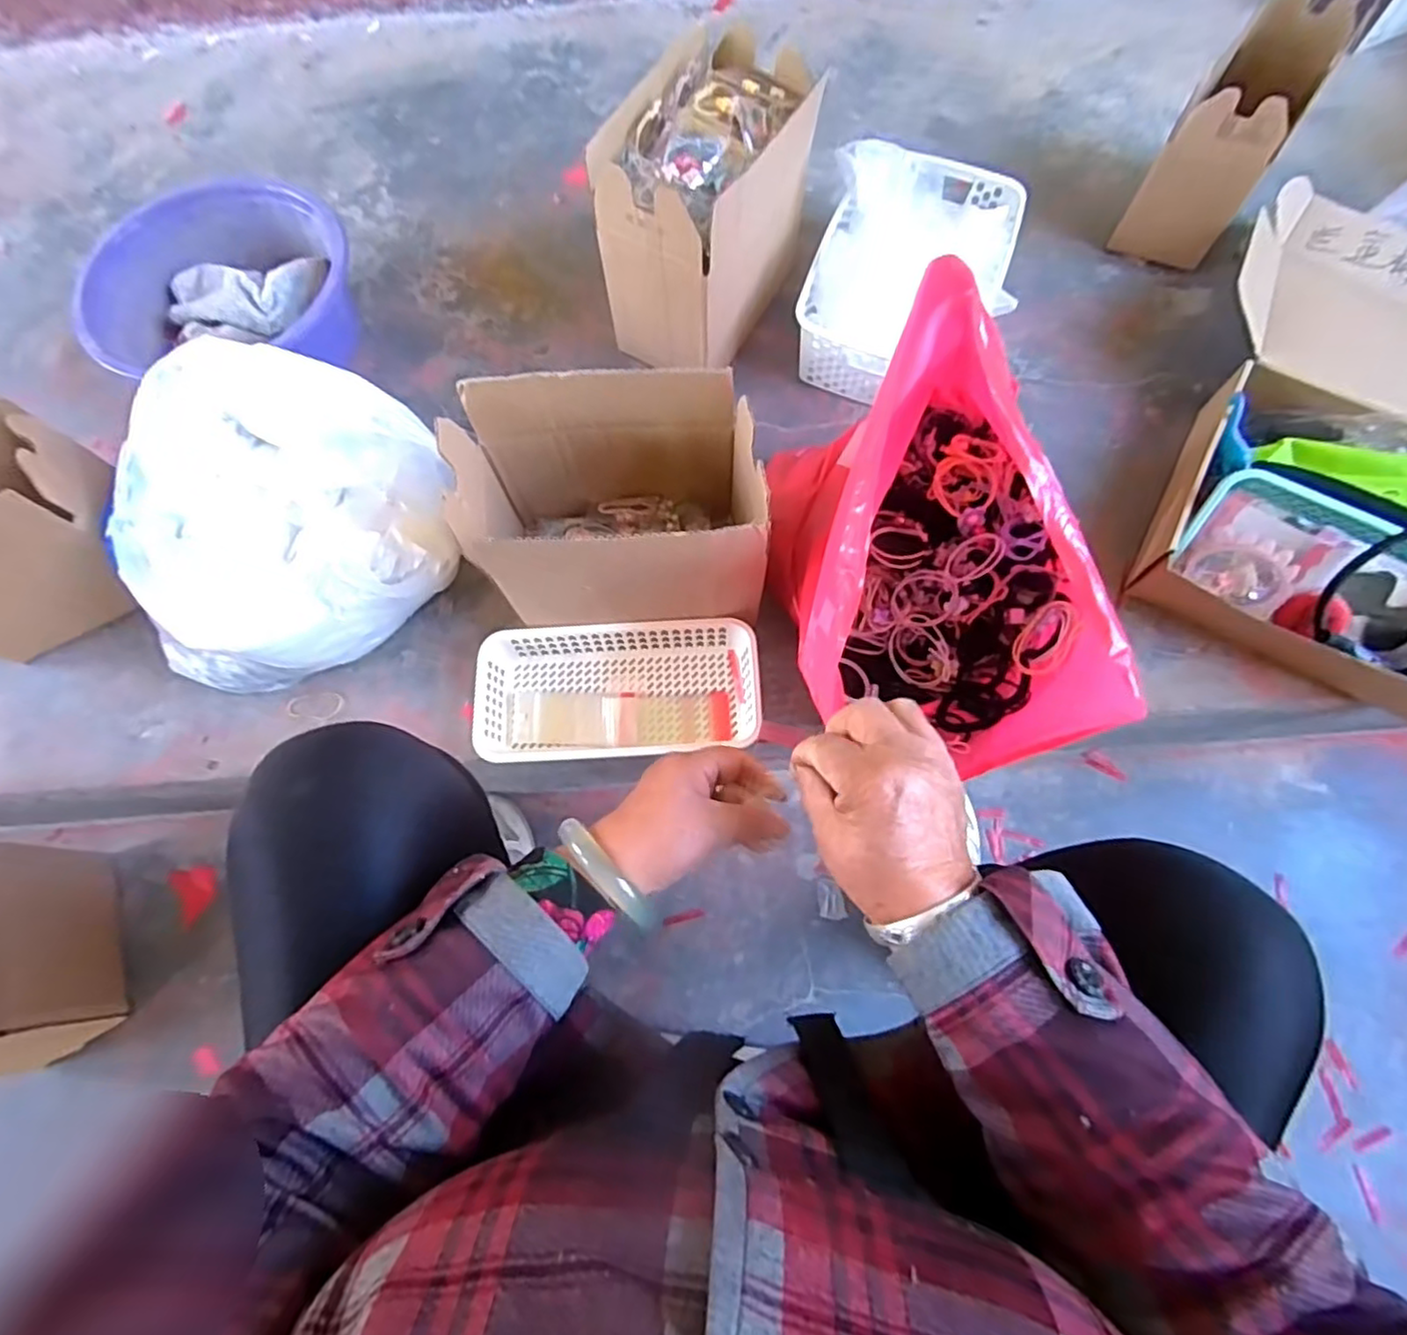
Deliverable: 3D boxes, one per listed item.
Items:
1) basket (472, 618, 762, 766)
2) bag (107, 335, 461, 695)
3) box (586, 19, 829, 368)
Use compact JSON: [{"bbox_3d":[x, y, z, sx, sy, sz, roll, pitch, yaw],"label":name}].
[{"bbox_3d":[-0.080,0.027,0.647,0.264,0.048,0.129,-3,71,0],"label":"basket"},{"bbox_3d":[-0.405,-0.130,0.637,0.296,0.183,0.248,-22,72,-6],"label":"bag"},{"bbox_3d":[0.008,-0.481,0.721,0.143,0.219,0.246,30,74,11],"label":"box"}]

